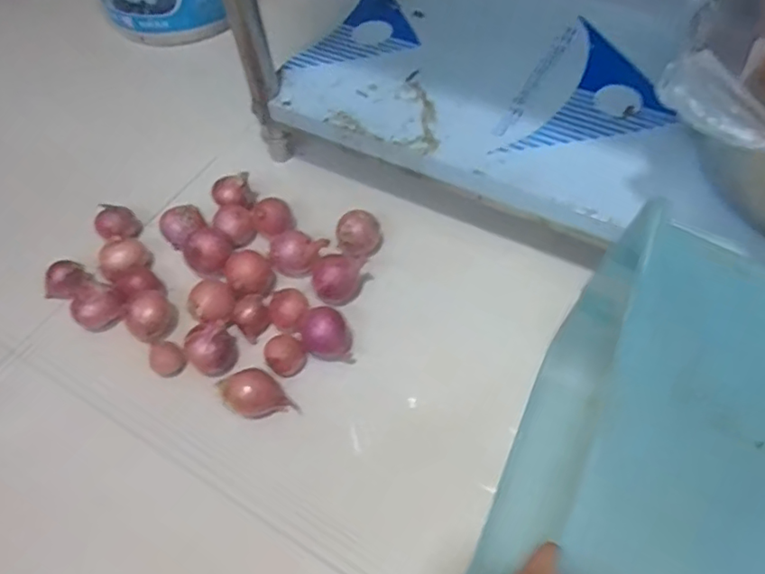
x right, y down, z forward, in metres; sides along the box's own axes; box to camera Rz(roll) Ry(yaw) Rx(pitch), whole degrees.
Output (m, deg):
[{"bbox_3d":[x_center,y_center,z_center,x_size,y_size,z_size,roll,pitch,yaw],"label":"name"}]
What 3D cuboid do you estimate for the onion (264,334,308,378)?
[{"bbox_3d":[-0.102,0.073,0.619,0.041,0.036,0.032,-15,55,-5],"label":"onion"}]

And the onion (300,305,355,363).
[{"bbox_3d":[-0.060,0.051,0.634,0.051,0.045,0.046,-1,55,5],"label":"onion"}]

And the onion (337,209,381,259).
[{"bbox_3d":[-0.027,-0.061,0.705,0.051,0.042,0.049,-2,55,4],"label":"onion"}]

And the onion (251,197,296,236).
[{"bbox_3d":[-0.136,-0.089,0.730,0.048,0.038,0.050,-2,55,4],"label":"onion"}]

